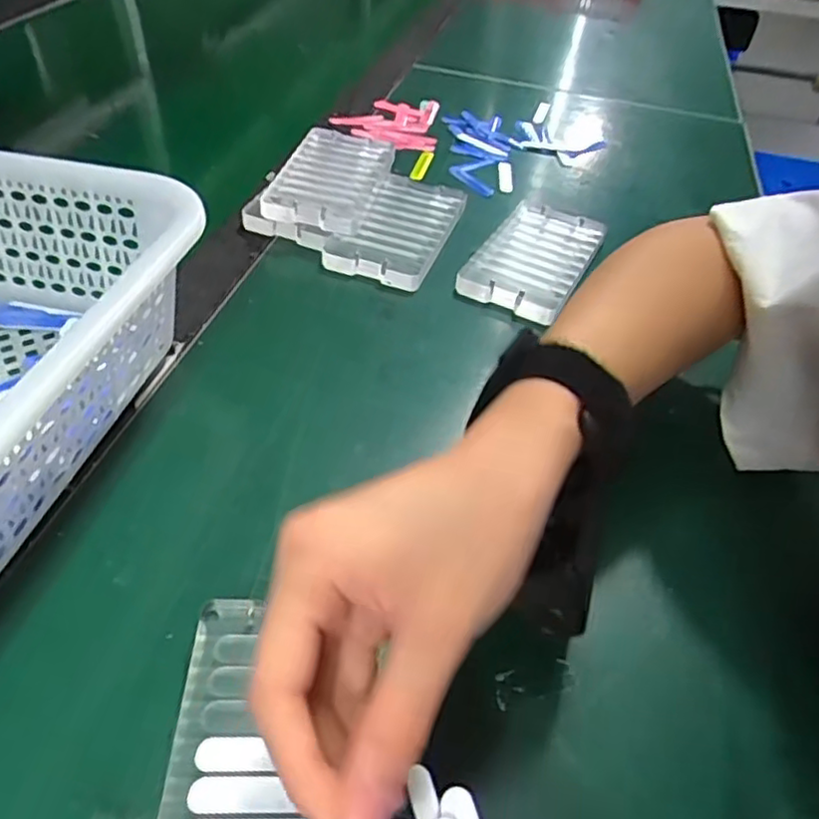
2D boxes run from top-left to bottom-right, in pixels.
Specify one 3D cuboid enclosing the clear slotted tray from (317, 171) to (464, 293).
[{"bbox_3d":[-0.006,-0.124,0.456,0.069,0.020,0.113,18,47,12],"label":"clear slotted tray"}]

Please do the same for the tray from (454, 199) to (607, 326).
[{"bbox_3d":[0.084,-0.100,0.440,0.067,0.019,0.112,25,49,18],"label":"tray"}]

